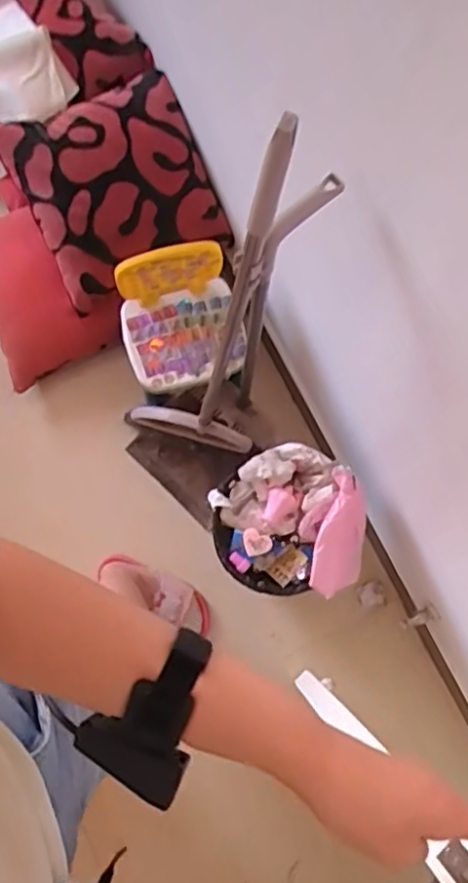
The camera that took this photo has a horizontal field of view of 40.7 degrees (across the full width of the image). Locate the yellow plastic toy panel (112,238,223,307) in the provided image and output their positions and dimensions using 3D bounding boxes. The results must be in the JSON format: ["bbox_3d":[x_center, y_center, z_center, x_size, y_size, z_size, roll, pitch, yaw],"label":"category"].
[{"bbox_3d":[-0.106,-0.278,1.041,0.174,0.134,0.025,-15,80,-4],"label":"yellow plastic toy panel"}]

